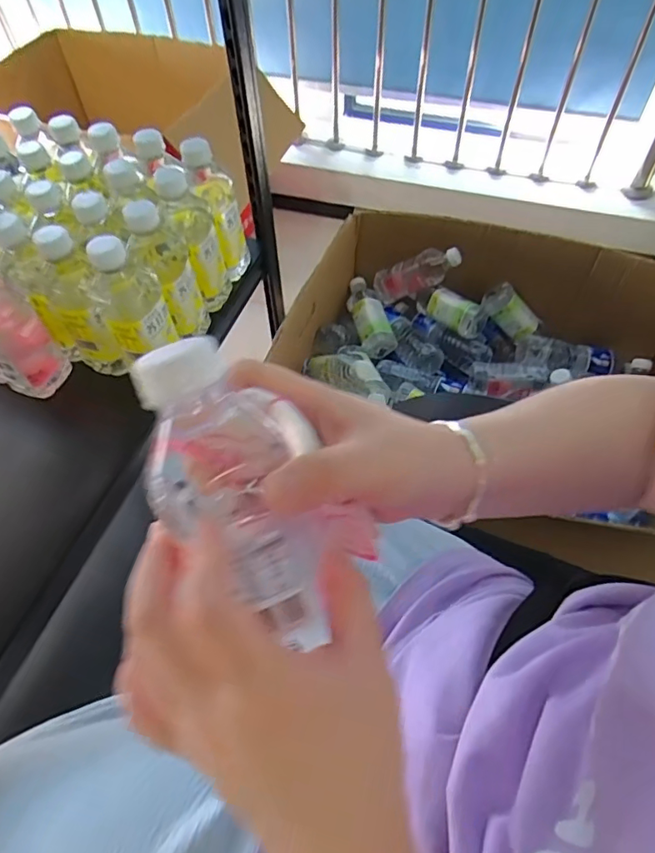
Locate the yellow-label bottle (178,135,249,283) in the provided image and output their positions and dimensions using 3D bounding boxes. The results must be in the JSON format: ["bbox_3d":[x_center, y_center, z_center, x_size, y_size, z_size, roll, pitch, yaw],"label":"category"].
[{"bbox_3d":[-0.128,-0.249,0.622,0.055,0.159,0.059,-9,56,-5],"label":"yellow-label bottle"}]

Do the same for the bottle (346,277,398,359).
[{"bbox_3d":[0.080,-0.216,1.006,0.064,0.054,0.166,-16,74,-10],"label":"bottle"}]

